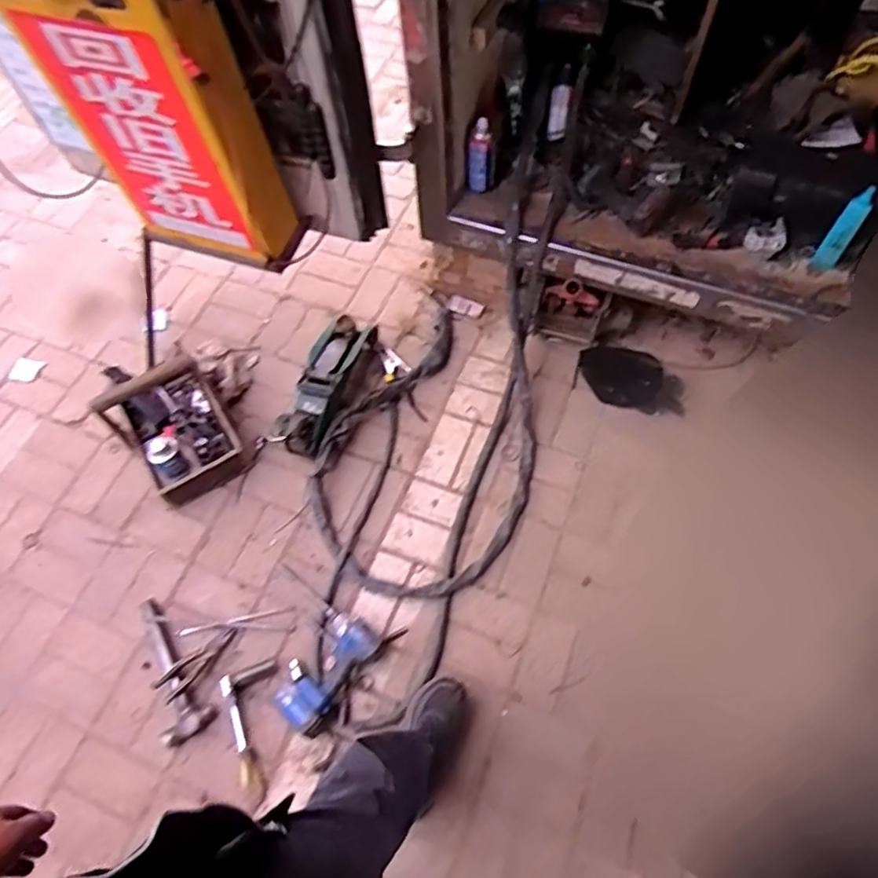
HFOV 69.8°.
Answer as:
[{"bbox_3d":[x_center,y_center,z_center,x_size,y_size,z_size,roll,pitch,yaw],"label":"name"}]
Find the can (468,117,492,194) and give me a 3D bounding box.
[{"bbox_3d":[0.101,-0.672,1.517,0.061,0.177,0.062,1,62,4],"label":"can"}]

